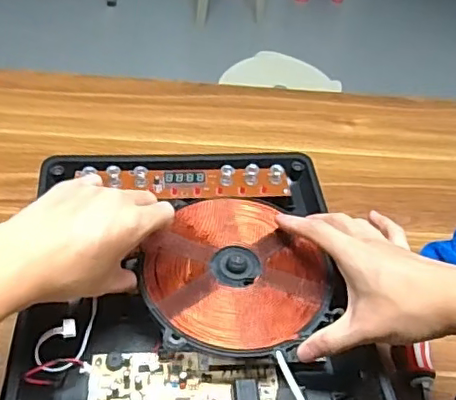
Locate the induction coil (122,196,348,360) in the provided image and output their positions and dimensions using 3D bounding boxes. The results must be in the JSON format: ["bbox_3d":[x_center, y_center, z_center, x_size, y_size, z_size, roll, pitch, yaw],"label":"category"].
[{"bbox_3d":[0.003,0.060,0.467,0.146,0.010,0.153,4,45,-4],"label":"induction coil"}]

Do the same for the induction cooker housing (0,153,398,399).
[{"bbox_3d":[-0.030,0.092,0.475,0.283,0.072,0.336,0,46,-8],"label":"induction cooker housing"}]

